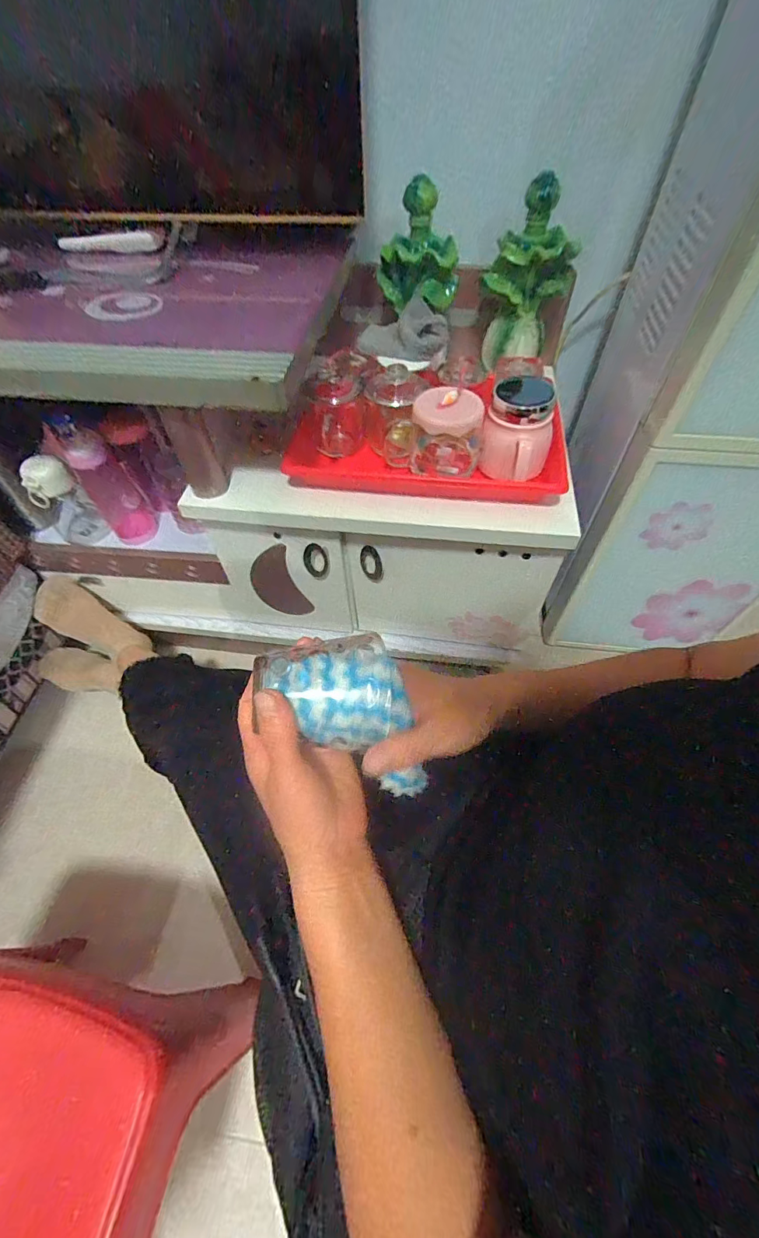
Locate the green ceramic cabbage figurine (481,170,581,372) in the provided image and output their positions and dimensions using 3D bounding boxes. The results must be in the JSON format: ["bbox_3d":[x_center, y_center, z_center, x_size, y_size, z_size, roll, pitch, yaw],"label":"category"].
[{"bbox_3d":[0.224,-0.507,0.656,0.110,0.199,0.107,22,59,16],"label":"green ceramic cabbage figurine"}]

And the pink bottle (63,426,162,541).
[{"bbox_3d":[-0.430,-0.204,0.717,0.071,0.167,0.067,-34,61,-20],"label":"pink bottle"}]

